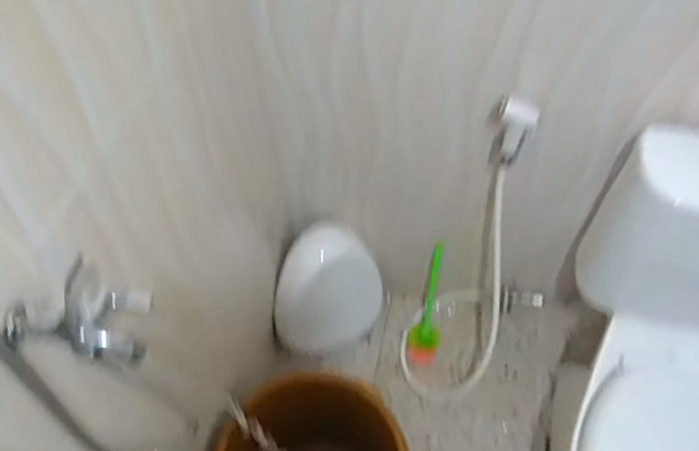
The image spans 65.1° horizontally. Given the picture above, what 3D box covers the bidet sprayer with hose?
[{"bbox_3d":[0.268,0.094,1.129,0.265,0.764,0.204,-39,62,-24],"label":"bidet sprayer with hose"}]

